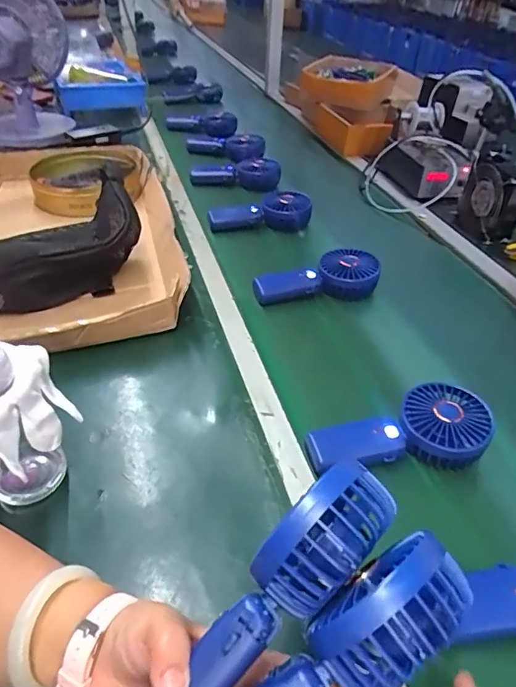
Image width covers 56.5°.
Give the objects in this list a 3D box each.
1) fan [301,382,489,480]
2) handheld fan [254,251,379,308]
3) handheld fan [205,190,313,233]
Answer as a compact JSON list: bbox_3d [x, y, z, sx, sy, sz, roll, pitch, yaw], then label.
[{"bbox_3d":[0.142,0.099,0.486,0.184,0.055,0.086,-8,40,-10],"label":"fan"},{"bbox_3d":[0.086,-0.094,0.699,0.184,0.049,0.083,-4,39,-6],"label":"handheld fan"},{"bbox_3d":[0.004,-0.231,0.842,0.179,0.049,0.059,-2,39,-3],"label":"handheld fan"}]

